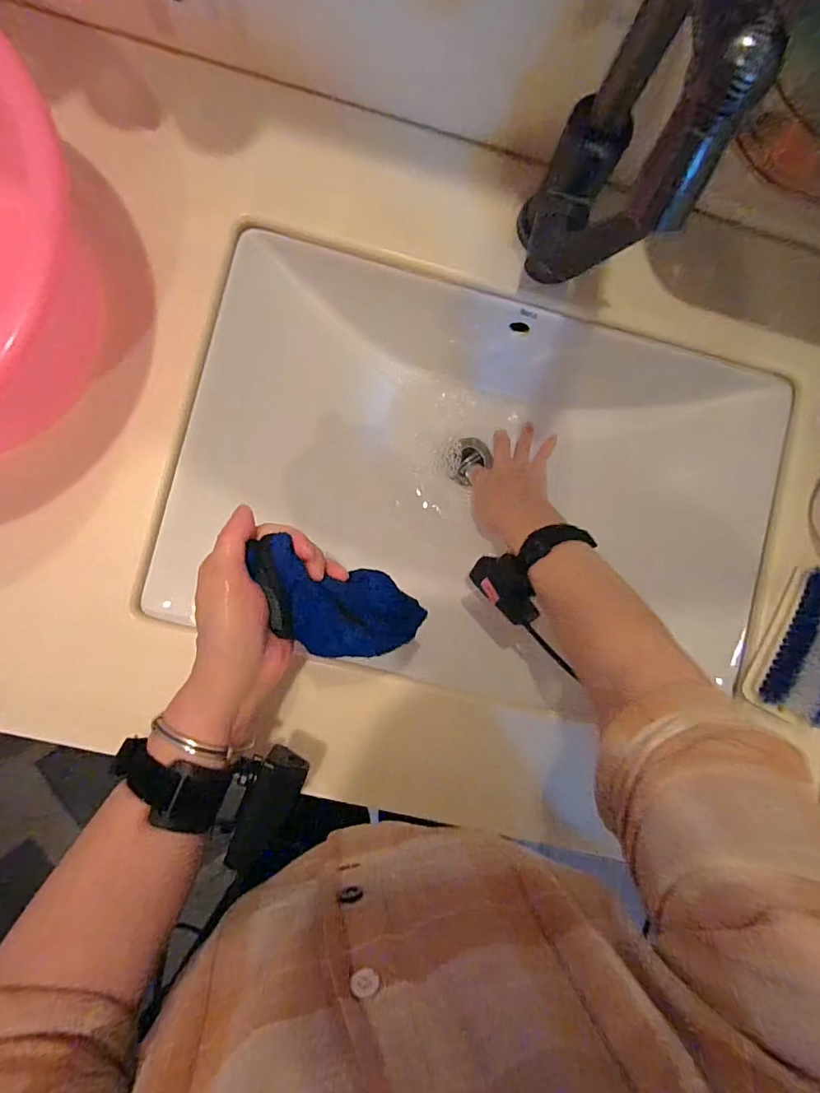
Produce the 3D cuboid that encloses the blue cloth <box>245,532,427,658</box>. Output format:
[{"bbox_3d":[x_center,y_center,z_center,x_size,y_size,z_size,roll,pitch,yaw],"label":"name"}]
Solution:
[{"bbox_3d":[-0.049,0.046,0.354,0.147,0.014,0.064,25,84,-38],"label":"blue cloth"}]

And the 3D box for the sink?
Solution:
[{"bbox_3d":[0.082,-0.067,0.519,0.556,0.212,0.387,10,85,1],"label":"sink"}]

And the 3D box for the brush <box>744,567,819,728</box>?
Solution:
[{"bbox_3d":[0.355,0.090,0.430,0.063,0.031,0.131,25,85,2],"label":"brush"}]

